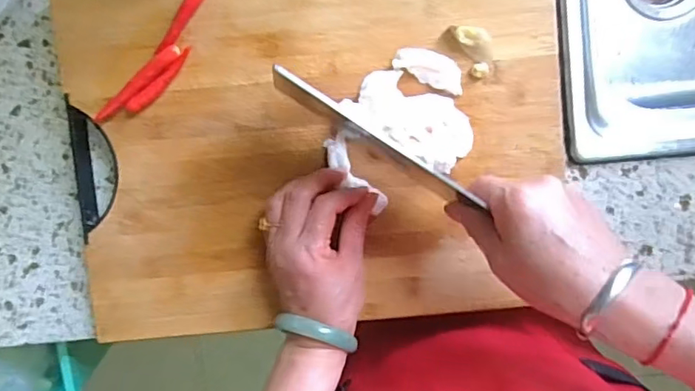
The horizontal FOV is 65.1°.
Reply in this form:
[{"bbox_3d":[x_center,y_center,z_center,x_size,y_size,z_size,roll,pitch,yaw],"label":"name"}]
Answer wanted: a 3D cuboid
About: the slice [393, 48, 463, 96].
[{"bbox_3d":[0.066,-0.100,0.430,0.058,0.010,0.023,21,95,-2],"label":"slice"}]

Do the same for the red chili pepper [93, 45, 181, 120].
[{"bbox_3d":[-0.167,-0.088,0.433,0.086,0.007,0.012,-42,94,4],"label":"red chili pepper"}]

